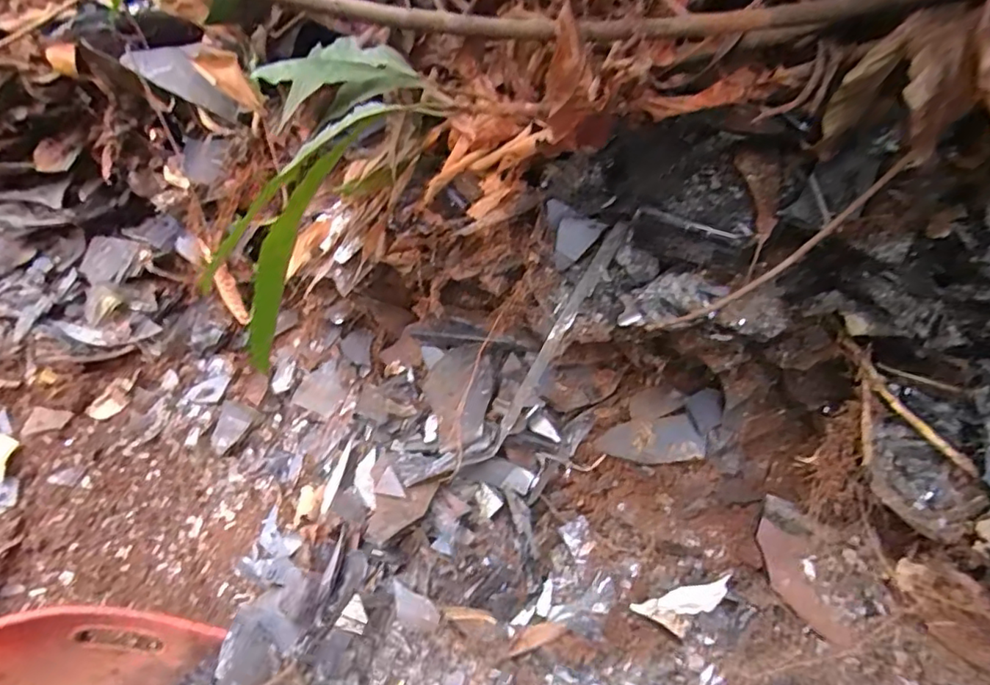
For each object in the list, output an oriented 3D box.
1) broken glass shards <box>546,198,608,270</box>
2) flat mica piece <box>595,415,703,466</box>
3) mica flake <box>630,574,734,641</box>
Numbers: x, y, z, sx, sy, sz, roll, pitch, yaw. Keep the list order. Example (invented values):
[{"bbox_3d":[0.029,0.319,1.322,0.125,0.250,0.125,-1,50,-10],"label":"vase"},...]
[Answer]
[{"bbox_3d":[0.095,-0.151,0.709,0.016,0.092,0.089,2,62,-30],"label":"broken glass shards"},{"bbox_3d":[0.190,0.119,0.688,0.134,0.011,0.056,-1,68,-15],"label":"flat mica piece"},{"bbox_3d":[0.195,0.273,0.577,0.098,0.008,0.040,-24,74,8],"label":"mica flake"}]

